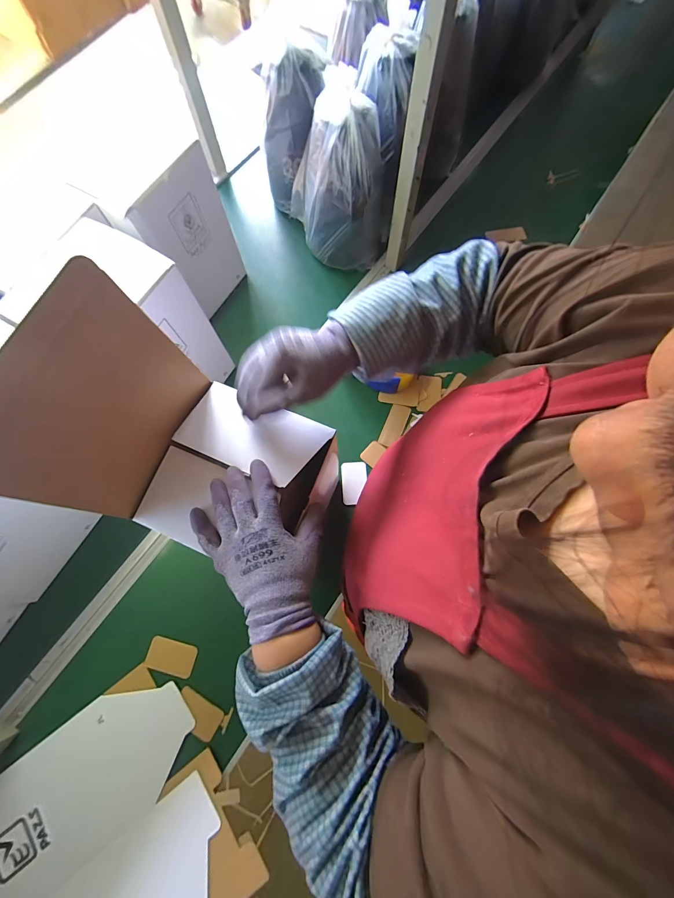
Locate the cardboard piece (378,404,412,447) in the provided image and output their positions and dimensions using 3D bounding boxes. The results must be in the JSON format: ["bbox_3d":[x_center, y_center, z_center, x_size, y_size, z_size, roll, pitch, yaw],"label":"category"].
[{"bbox_3d":[0.122,-0.050,0.716,0.041,0.006,0.096,23,76,7],"label":"cardboard piece"}]

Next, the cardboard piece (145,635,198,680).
[{"bbox_3d":[-0.296,0.370,0.605,0.084,0.009,0.053,15,74,0],"label":"cardboard piece"}]

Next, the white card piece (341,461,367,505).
[{"bbox_3d":[0.035,0.068,0.682,0.051,0.006,0.083,-3,74,0],"label":"white card piece"}]

